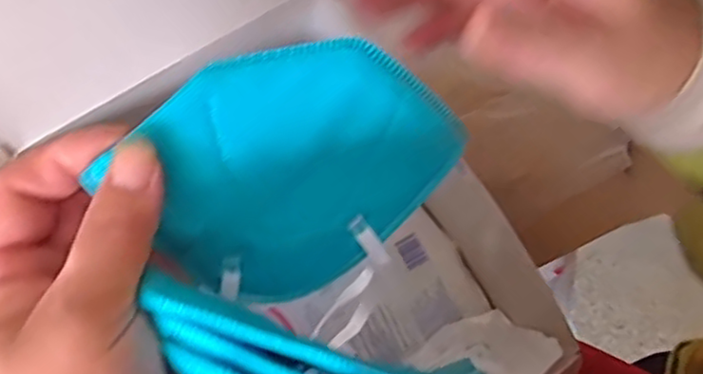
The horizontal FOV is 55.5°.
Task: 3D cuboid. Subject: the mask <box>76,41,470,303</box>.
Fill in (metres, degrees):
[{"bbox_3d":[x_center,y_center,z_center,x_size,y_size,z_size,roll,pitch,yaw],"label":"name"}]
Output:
[{"bbox_3d":[-0.019,-0.006,0.252,0.109,0.106,0.005,-44,38,3],"label":"mask"}]

